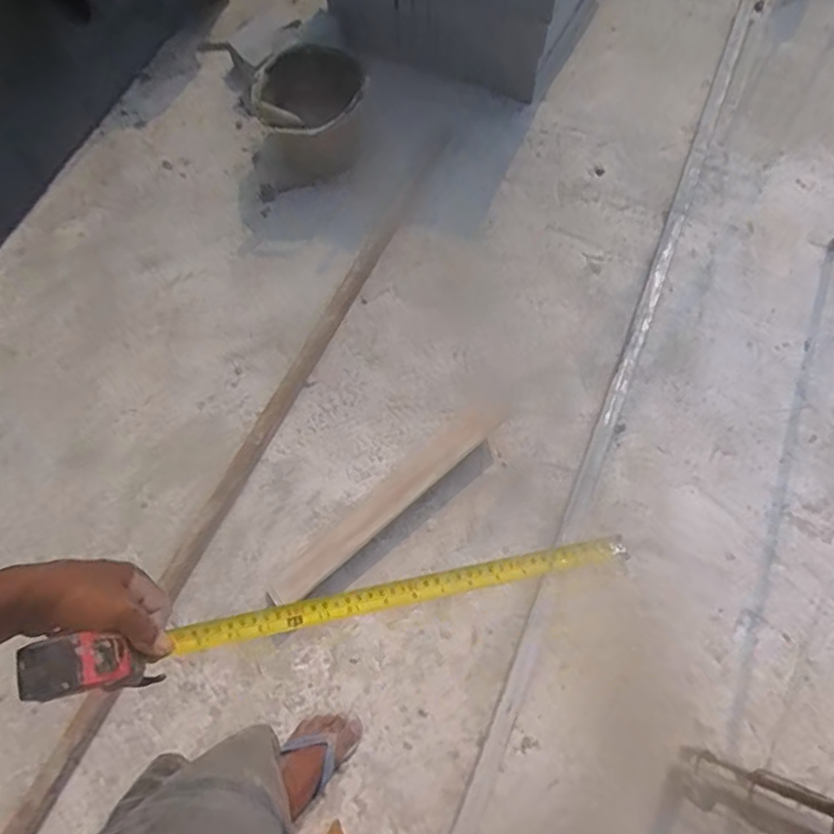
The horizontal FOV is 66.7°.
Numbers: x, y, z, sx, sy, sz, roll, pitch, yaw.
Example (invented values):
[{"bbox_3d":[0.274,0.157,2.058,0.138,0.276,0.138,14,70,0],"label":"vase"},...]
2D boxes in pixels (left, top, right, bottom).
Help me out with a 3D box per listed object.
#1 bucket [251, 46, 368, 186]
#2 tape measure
[{"bbox_3d":[-0.251,-0.727,1.509,0.246,0.226,0.256,0,68,0],"label":"bucket"},{"bbox_3d":[-0.053,0.161,0.534,0.488,0.058,0.040,-9,67,-15],"label":"tape measure"}]

